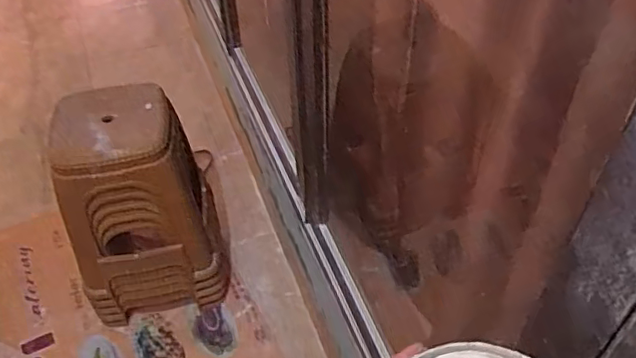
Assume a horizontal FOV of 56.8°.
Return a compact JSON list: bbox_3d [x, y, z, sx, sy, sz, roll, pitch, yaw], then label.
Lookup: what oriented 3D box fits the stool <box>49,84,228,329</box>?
[{"bbox_3d":[-0.456,0.080,1.557,0.362,0.594,0.300,-6,48,-3],"label":"stool"}]

